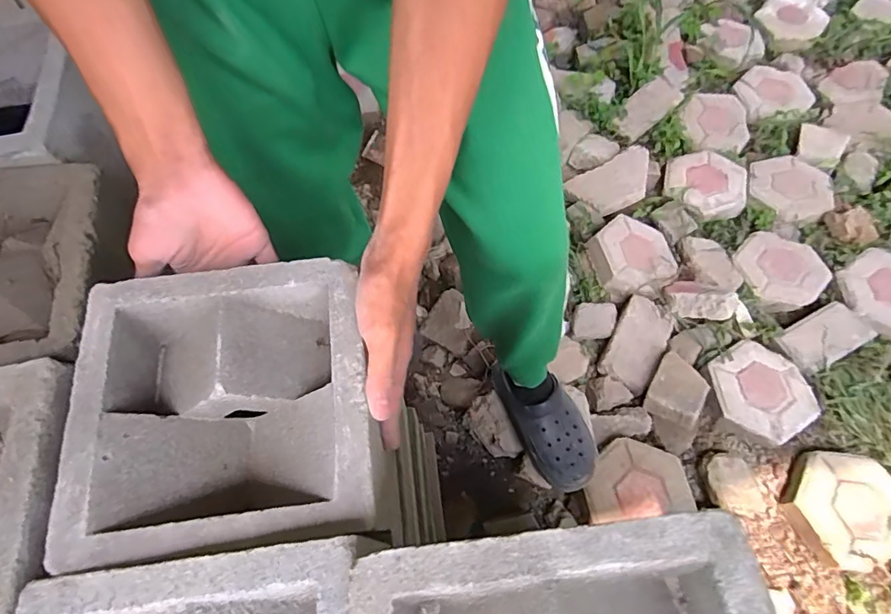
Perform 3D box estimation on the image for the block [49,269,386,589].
[{"bbox_3d":[-0.153,0.075,0.368,0.198,0.083,0.189,-9,63,-1],"label":"block"}]

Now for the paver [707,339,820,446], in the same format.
[{"bbox_3d":[0.645,0.169,1.024,0.190,0.039,0.189,-30,66,-13],"label":"paver"}]

